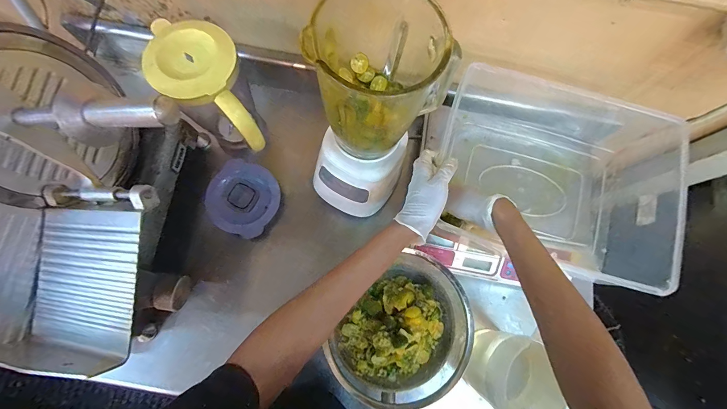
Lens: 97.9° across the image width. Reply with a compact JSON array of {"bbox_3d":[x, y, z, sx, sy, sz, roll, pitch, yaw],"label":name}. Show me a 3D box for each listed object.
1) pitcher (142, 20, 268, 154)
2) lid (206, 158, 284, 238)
[{"bbox_3d":[-0.249,-0.177,0.567,0.121,0.219,0.187,-42,81,-11],"label":"pitcher"},{"bbox_3d":[-0.246,-0.014,0.644,0.137,0.026,0.140,0,76,-2],"label":"lid"}]

